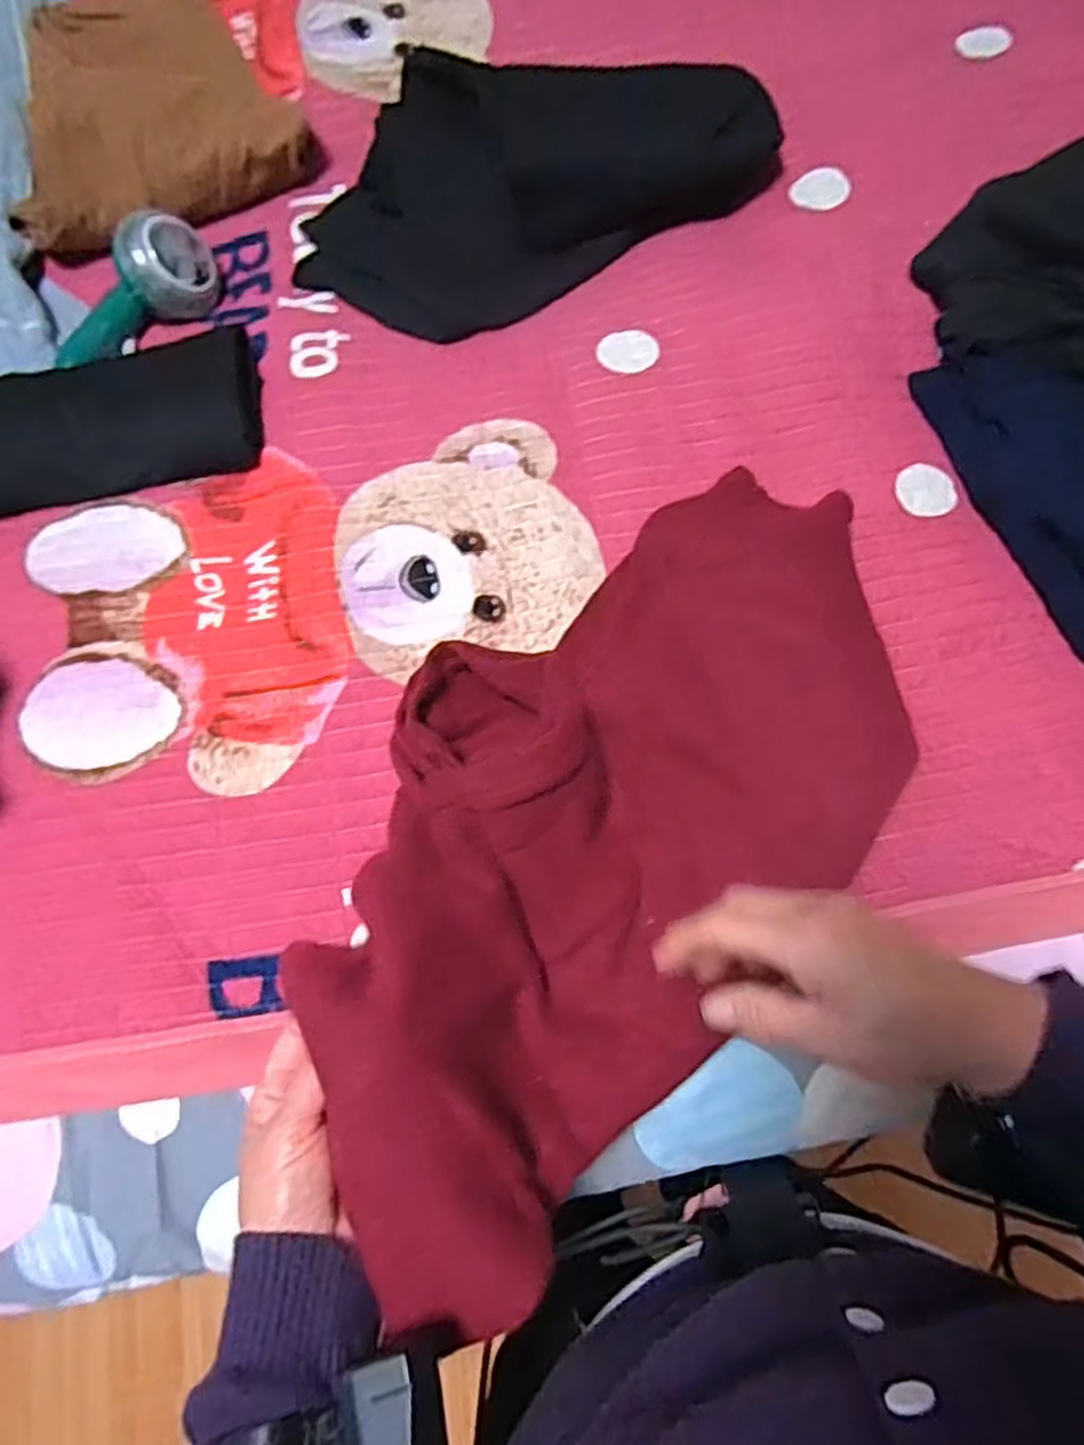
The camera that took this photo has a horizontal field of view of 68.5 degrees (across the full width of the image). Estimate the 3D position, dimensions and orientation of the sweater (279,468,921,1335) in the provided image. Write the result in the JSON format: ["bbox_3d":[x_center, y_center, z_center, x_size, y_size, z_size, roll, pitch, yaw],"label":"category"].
[{"bbox_3d":[0.041,0.046,0.433,0.242,0.081,0.452,34,70,10],"label":"sweater"}]

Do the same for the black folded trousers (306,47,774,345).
[{"bbox_3d":[-0.006,-0.424,0.636,0.328,0.044,0.295,22,74,8],"label":"black folded trousers"}]

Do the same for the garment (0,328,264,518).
[{"bbox_3d":[-0.312,-0.202,0.536,0.231,0.056,0.089,-17,72,-4],"label":"garment"}]

